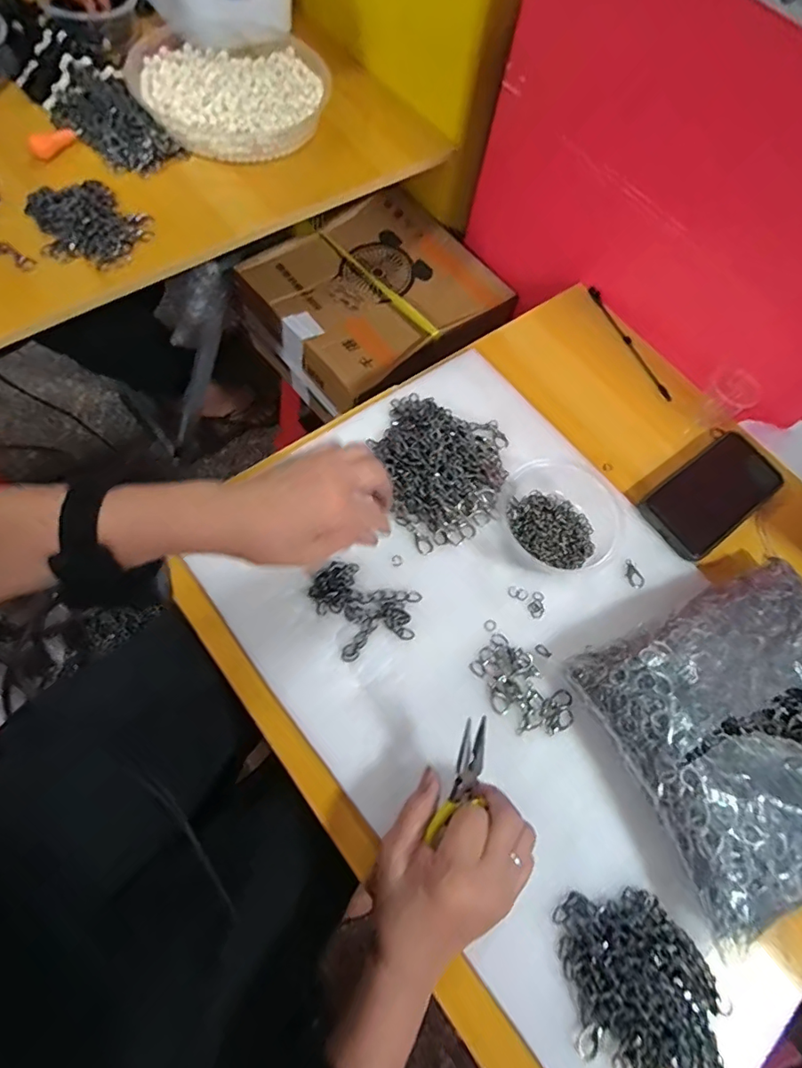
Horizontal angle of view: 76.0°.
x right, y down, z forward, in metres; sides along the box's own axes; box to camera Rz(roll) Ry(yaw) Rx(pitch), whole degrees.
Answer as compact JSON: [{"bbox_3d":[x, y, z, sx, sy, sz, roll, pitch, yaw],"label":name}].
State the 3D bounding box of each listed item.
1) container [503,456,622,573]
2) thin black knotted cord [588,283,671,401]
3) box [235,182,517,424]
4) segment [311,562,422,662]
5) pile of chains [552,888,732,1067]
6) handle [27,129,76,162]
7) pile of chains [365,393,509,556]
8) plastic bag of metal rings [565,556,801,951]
[{"bbox_3d":[0.158,-0.022,0.502,0.110,0.028,0.119,3,67,-6],"label":"container"},{"bbox_3d":[0.285,-0.239,0.638,0.009,0.011,0.176,-24,72,-16],"label":"thin black knotted cord"},{"bbox_3d":[-0.039,-0.338,0.778,0.320,0.113,0.289,-34,76,-11],"label":"box"},{"bbox_3d":[-0.029,0.061,0.453,0.085,0.013,0.081,-17,71,-13],"label":"segment"},{"bbox_3d":[0.180,0.327,0.360,0.117,0.030,0.121,-3,68,-8],"label":"pile of chains"},{"bbox_3d":[-0.399,-0.450,0.588,0.052,0.020,0.025,-31,74,-18],"label":"handle"},{"bbox_3d":[0.047,-0.075,0.504,0.131,0.022,0.163,-15,70,-13],"label":"pile of chains"},{"bbox_3d":[0.296,0.154,0.410,0.237,0.045,0.217,-23,74,-9],"label":"plastic bag of metal rings"}]

